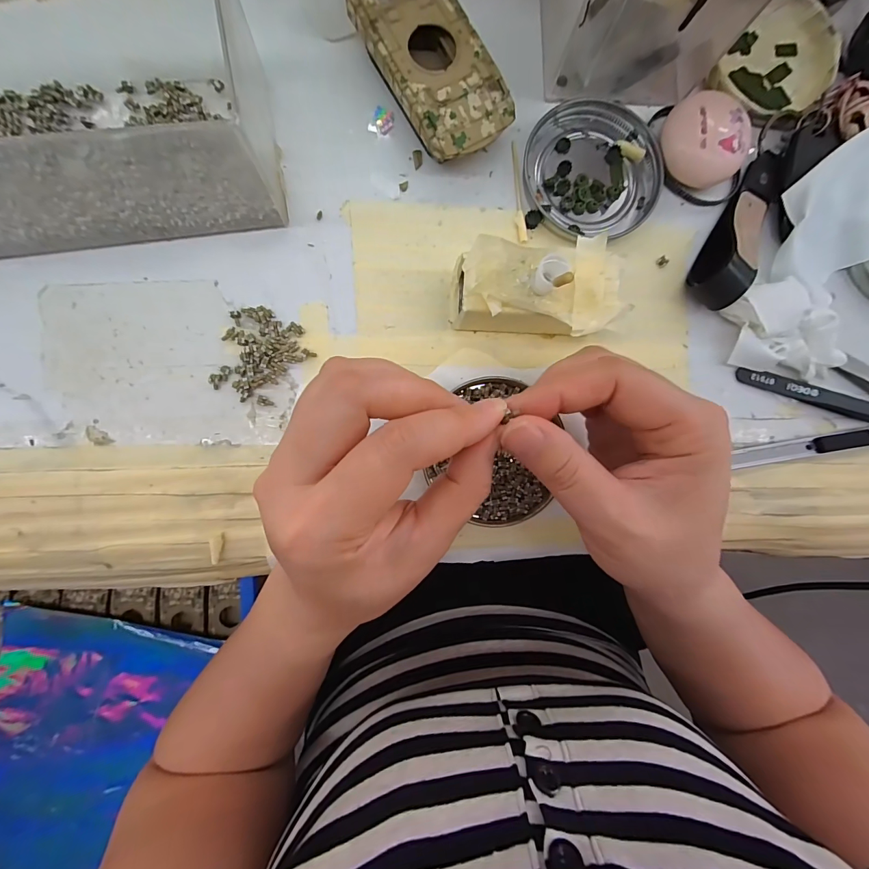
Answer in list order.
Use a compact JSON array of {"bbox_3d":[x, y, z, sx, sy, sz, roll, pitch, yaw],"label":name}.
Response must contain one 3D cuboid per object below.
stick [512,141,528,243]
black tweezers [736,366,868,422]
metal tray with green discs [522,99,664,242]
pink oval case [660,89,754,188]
[{"bbox_3d":[0.048,-0.140,0.221,0.006,0.004,0.060,-6,90,-4],"label":"stick"},{"bbox_3d":[0.241,-0.019,0.229,0.125,0.012,0.010,17,89,-4],"label":"black tweezers"},{"bbox_3d":[0.091,-0.152,0.222,0.076,0.008,0.073,-11,91,-4],"label":"metal tray with green discs"},{"bbox_3d":[0.151,-0.165,0.219,0.048,0.023,0.038,44,87,-3],"label":"pink oval case"}]

